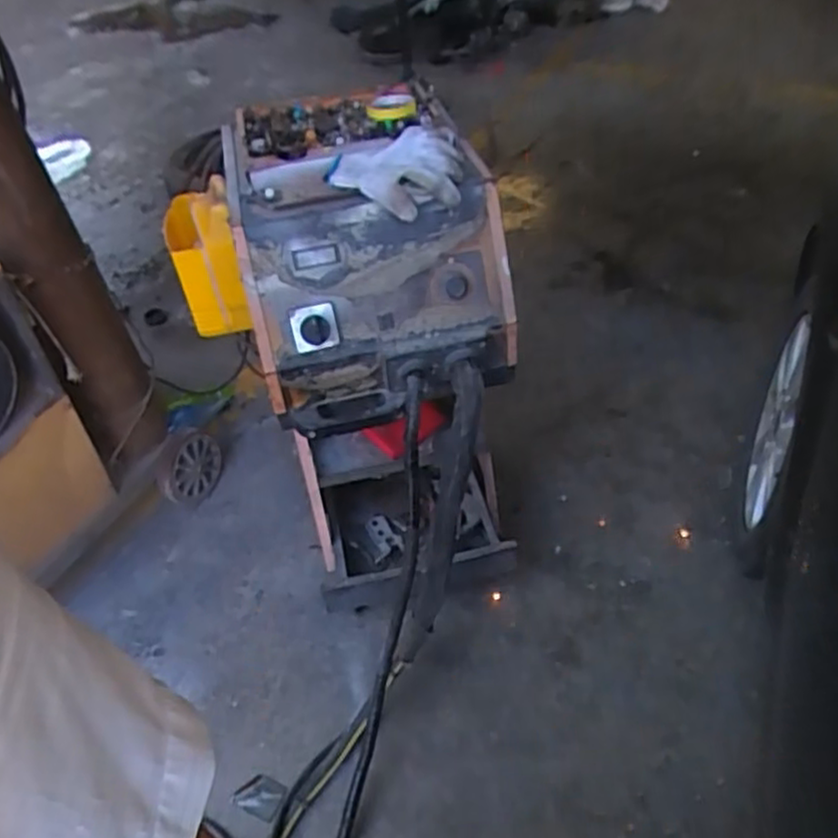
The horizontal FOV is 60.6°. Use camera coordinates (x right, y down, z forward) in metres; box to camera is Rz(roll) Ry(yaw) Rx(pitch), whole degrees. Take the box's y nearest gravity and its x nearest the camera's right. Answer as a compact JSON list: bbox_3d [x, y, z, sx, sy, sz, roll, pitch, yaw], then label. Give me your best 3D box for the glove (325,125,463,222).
[{"bbox_3d":[-0.030,-0.342,1.003,0.187,0.080,0.114,-17,47,-10],"label":"glove"}]

